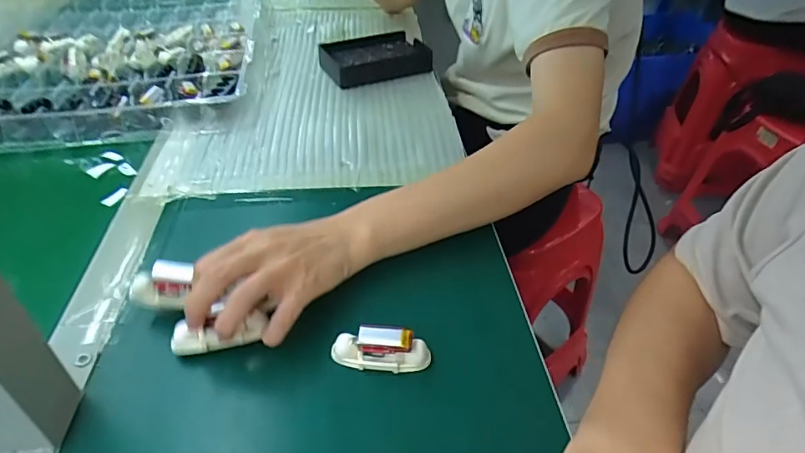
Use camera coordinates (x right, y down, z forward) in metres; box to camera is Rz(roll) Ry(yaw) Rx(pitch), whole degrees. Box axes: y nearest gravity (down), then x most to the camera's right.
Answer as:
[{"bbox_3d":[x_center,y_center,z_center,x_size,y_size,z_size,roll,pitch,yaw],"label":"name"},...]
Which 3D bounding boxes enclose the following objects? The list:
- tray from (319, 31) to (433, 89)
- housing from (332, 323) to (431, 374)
[{"bbox_3d":[-0.038,-0.229,0.675,0.138,0.035,0.087,-15,43,-19],"label":"tray"},{"bbox_3d":[-0.014,0.081,0.327,0.063,0.030,0.019,4,40,3],"label":"housing"}]

